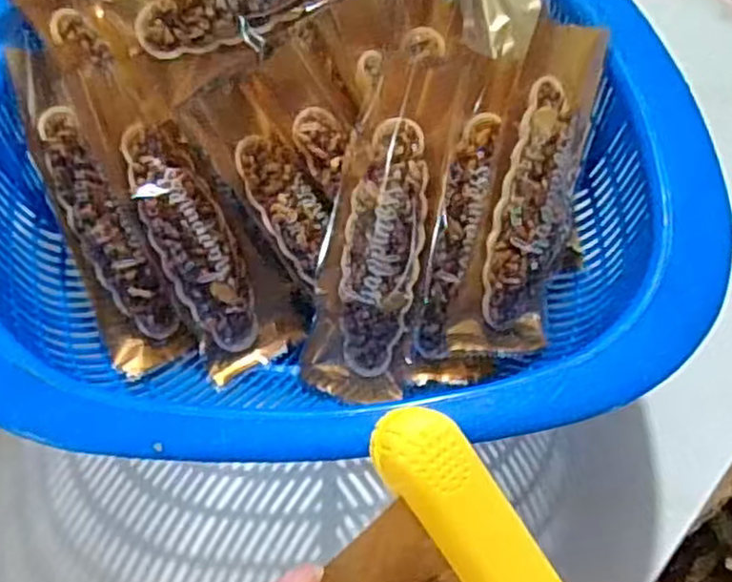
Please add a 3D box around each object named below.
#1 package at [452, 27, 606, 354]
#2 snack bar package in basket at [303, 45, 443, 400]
[{"bbox_3d":[0.068,-0.042,0.302,0.037,0.022,0.139,14,90,7],"label":"package"},{"bbox_3d":[0.005,-0.026,0.302,0.040,0.024,0.143,11,99,5],"label":"snack bar package in basket"}]

